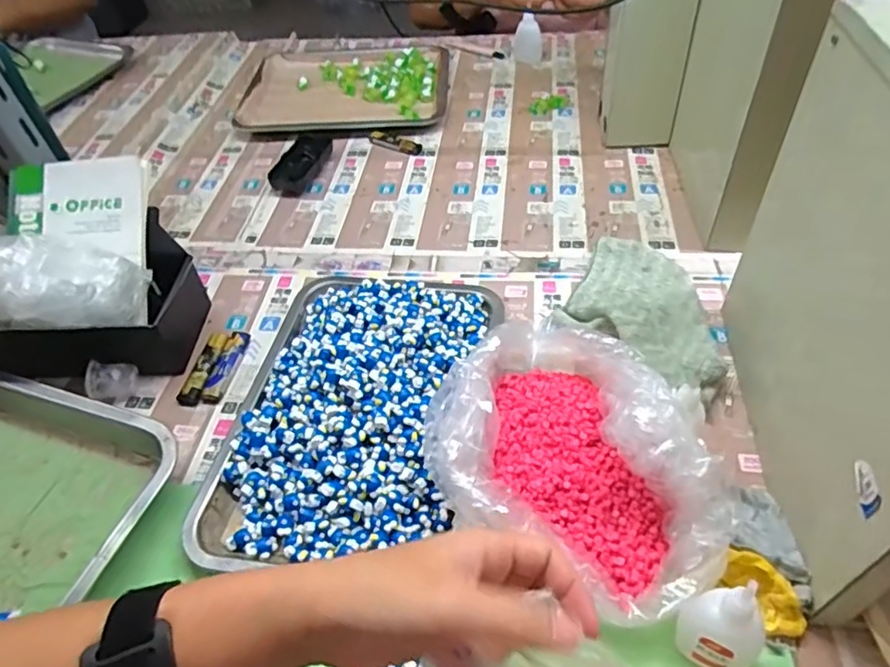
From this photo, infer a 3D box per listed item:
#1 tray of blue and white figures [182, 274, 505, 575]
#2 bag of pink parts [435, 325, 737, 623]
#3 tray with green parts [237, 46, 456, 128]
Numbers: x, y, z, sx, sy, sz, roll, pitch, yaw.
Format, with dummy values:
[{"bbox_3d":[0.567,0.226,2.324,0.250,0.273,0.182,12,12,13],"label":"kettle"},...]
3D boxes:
[{"bbox_3d":[-0.074,0.051,0.516,0.197,0.053,0.306,4,48,11],"label":"tray of blue and white figures"},{"bbox_3d":[0.103,0.083,0.439,0.216,0.092,0.195,27,56,28],"label":"bag of pink parts"},{"bbox_3d":[-0.156,-0.392,0.951,0.318,0.024,0.231,-1,47,6],"label":"tray with green parts"}]

